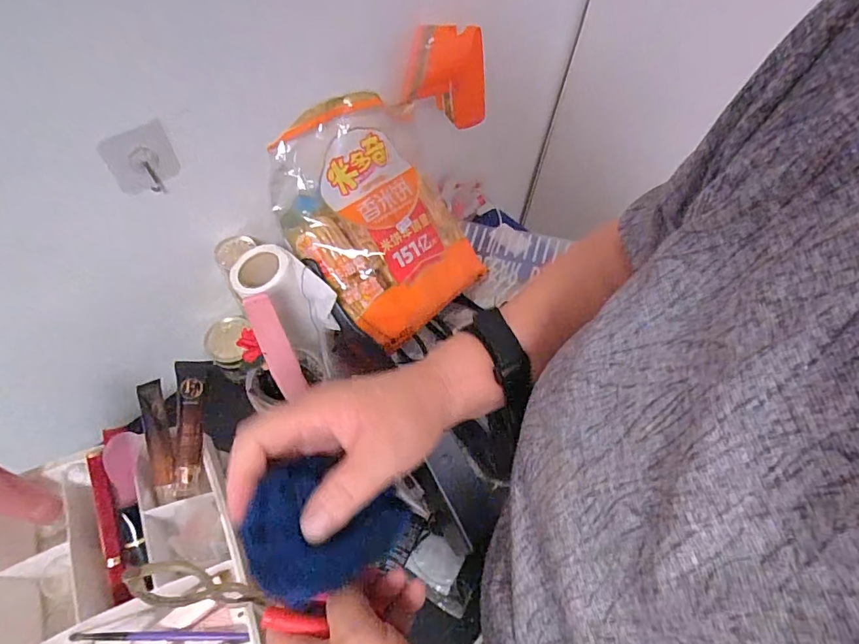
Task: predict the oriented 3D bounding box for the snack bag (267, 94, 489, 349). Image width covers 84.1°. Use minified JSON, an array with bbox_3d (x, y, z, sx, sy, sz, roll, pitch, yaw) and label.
[{"bbox_3d":[-0.063,-0.130,0.609,0.216,0.080,0.280,-38,107,-22],"label":"snack bag"}]

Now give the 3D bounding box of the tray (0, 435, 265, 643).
[{"bbox_3d":[-0.244,0.215,0.374,0.176,0.064,0.220,-22,62,-16],"label":"tray"}]

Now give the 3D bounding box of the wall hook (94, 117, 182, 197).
[{"bbox_3d":[-0.264,-0.145,0.437,0.058,0.059,0.030,-20,61,-14],"label":"wall hook"}]

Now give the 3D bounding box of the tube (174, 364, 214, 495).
[{"bbox_3d":[-0.222,0.097,0.440,0.026,0.018,0.120,-2,79,-4],"label":"tube"}]

